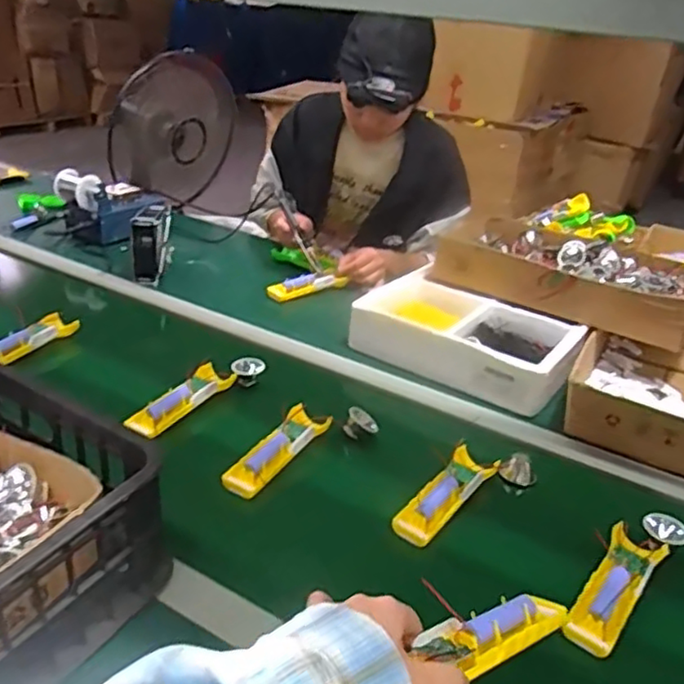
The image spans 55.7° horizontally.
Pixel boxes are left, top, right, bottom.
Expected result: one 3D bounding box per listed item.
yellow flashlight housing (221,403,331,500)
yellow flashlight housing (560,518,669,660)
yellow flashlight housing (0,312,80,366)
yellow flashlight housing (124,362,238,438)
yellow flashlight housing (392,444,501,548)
[{"bbox_3d":[-0.075,0.126,0.771,0.045,0.026,0.157,19,30,25],"label":"yellow flashlight housing"},{"bbox_3d":[0.268,0.235,0.628,0.049,0.024,0.161,23,33,29],"label":"yellow flashlight housing"},{"bbox_3d":[-0.459,-0.008,0.956,0.041,0.027,0.139,17,30,23],"label":"yellow flashlight housing"},{"bbox_3d":[-0.206,0.075,0.845,0.043,0.025,0.160,18,30,25],"label":"yellow flashlight housing"},{"bbox_3d":[0.119,0.166,0.724,0.050,0.024,0.161,24,33,30],"label":"yellow flashlight housing"}]

